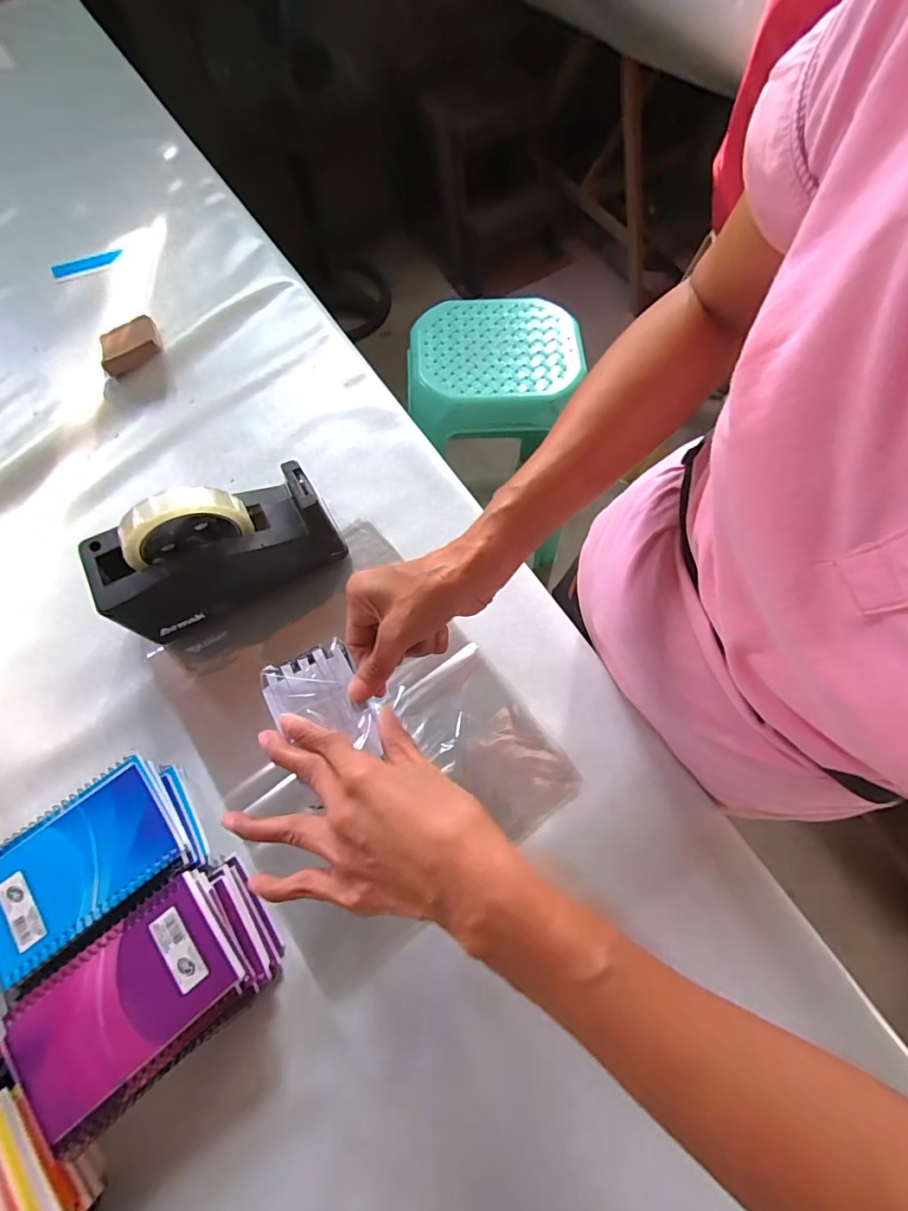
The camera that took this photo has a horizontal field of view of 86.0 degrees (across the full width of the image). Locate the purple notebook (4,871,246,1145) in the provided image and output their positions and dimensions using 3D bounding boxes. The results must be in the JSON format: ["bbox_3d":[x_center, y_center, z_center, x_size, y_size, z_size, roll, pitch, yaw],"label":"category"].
[{"bbox_3d":[-0.222,0.264,0.328,0.135,0.012,0.084,-37,73,-13],"label":"purple notebook"}]

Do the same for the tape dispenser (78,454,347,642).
[{"bbox_3d":[-0.212,-0.054,0.442,0.196,0.135,0.076,-25,71,-9],"label":"tape dispenser"}]

